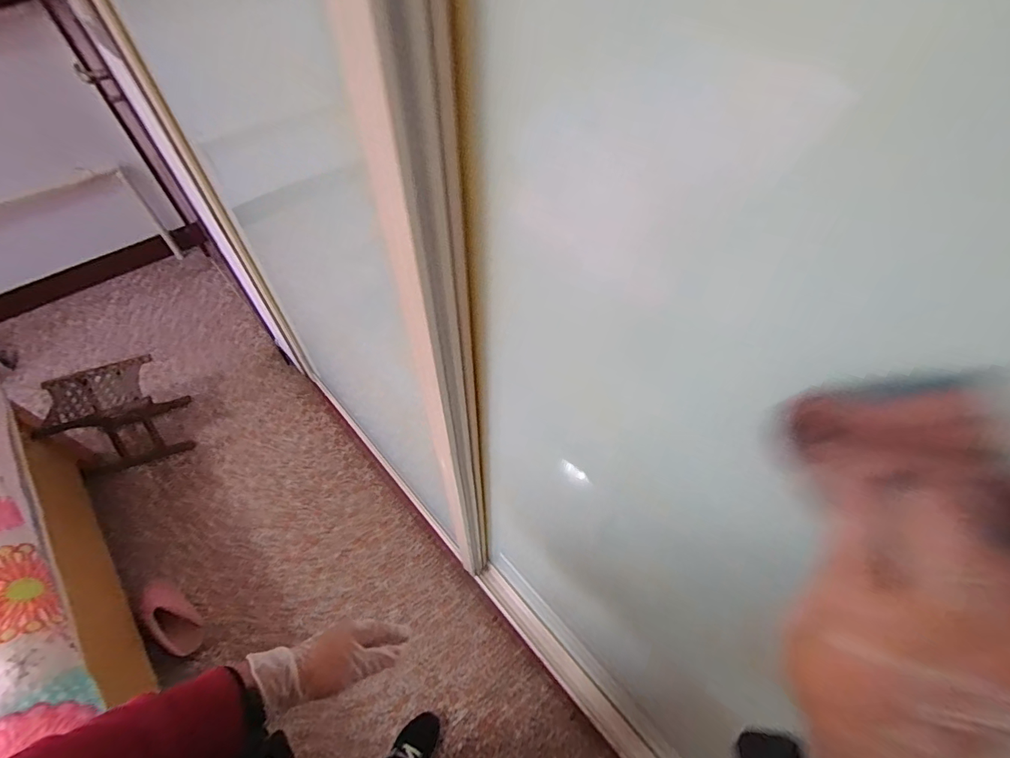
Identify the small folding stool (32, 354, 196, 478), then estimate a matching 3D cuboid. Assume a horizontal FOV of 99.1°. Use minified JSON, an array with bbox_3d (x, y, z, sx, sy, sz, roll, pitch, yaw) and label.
[{"bbox_3d":[-1.238,0.133,1.392,0.271,0.276,0.280,-16,55,-13],"label":"small folding stool"}]

